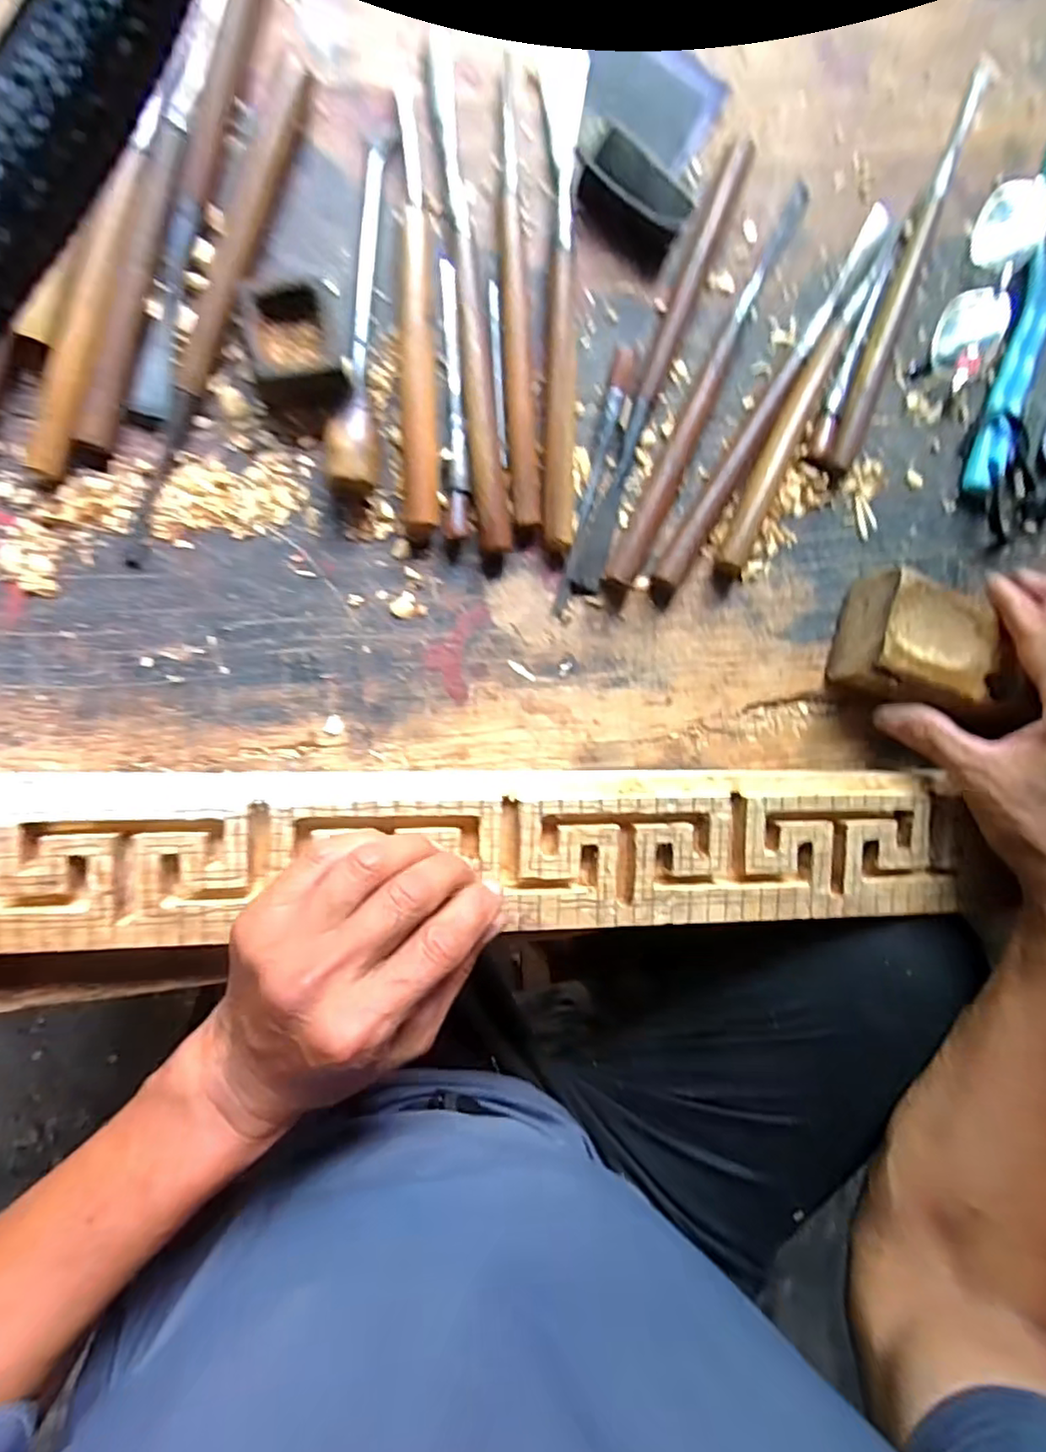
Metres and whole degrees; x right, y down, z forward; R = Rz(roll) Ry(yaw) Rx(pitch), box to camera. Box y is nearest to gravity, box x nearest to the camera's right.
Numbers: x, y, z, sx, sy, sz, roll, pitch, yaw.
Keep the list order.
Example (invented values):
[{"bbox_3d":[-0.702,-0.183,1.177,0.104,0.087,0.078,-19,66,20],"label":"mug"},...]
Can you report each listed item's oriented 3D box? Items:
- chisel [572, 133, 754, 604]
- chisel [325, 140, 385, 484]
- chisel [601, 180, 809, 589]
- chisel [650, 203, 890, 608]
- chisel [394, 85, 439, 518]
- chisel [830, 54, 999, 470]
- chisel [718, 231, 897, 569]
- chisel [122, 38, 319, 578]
[{"bbox_3d":[0.077,-0.198,0.367,0.018,0.013,0.257,20,90,-10],"label":"chisel"},{"bbox_3d":[-0.081,-0.210,0.334,0.023,0.026,0.172,4,92,-10],"label":"chisel"},{"bbox_3d":[0.108,-0.194,0.370,0.018,0.014,0.253,26,89,-10],"label":"chisel"},{"bbox_3d":[0.143,-0.189,0.377,0.019,0.014,0.262,30,88,-10],"label":"chisel"},{"bbox_3d":[-0.055,-0.219,0.344,0.019,0.014,0.224,0,93,-9],"label":"chisel"},{"bbox_3d":[0.230,-0.274,0.388,0.019,0.014,0.261,21,89,-10],"label":"chisel"},{"bbox_3d":[0.165,-0.192,0.380,0.020,0.017,0.221,26,89,-10],"label":"chisel"},{"bbox_3d":[-0.156,-0.204,0.327,0.021,0.016,0.253,19,90,-10],"label":"chisel"}]

